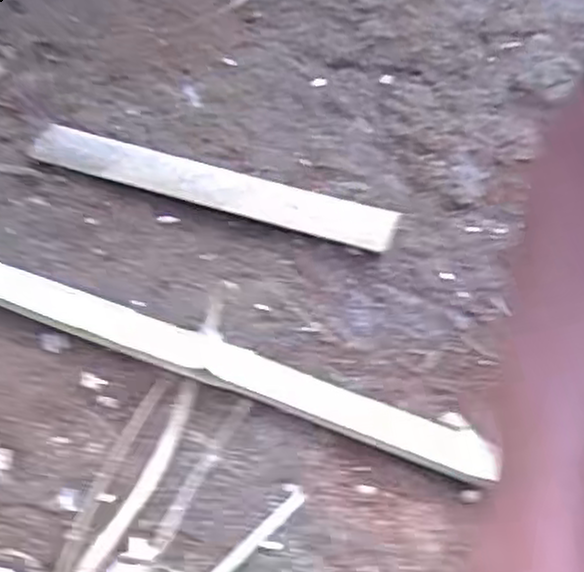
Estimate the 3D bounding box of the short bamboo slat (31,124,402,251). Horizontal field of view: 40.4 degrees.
[{"bbox_3d":[-0.073,-0.092,0.706,0.336,0.012,0.046,17,54,10],"label":"short bamboo slat"}]

